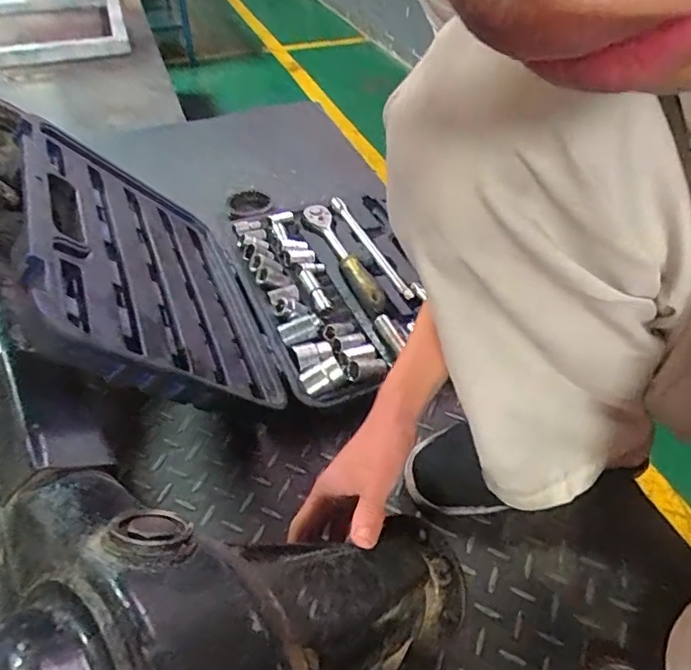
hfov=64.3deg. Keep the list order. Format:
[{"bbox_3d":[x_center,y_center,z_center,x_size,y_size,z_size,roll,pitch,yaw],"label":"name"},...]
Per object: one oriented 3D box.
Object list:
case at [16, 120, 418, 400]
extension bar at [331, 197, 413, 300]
[{"bbox_3d":[-0.108,-0.131,0.682,0.434,0.242,0.455,-16,47,-16],"label":"case"},{"bbox_3d":[0.033,-0.133,0.803,0.017,0.019,0.247,-17,47,-15],"label":"extension bar"}]

